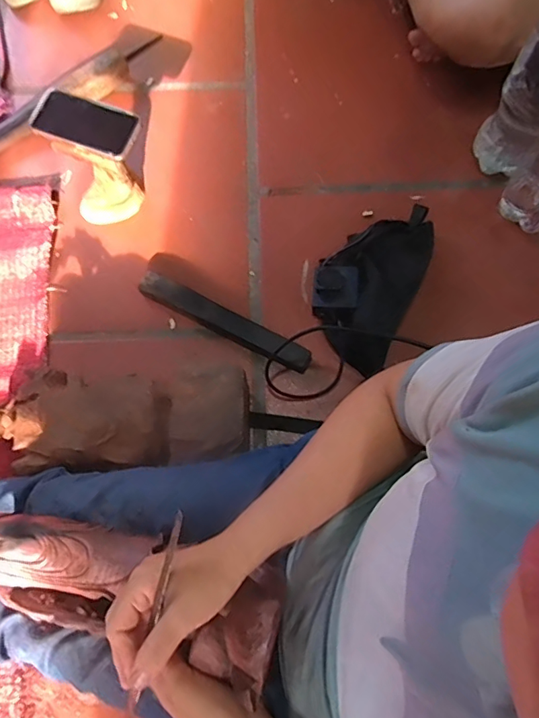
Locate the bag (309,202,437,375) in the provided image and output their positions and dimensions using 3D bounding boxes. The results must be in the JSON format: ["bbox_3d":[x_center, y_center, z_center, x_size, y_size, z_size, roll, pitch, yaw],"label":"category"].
[{"bbox_3d":[0.161,-0.133,0.769,0.158,0.071,0.282,23,76,6],"label":"bag"}]

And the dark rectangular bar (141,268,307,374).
[{"bbox_3d":[-0.074,-0.062,0.754,0.301,0.032,0.042,26,75,5],"label":"dark rectangular bar"}]

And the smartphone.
[{"bbox_3d":[-0.265,-0.338,0.669,0.148,0.012,0.078,22,75,8],"label":"smartphone"}]

